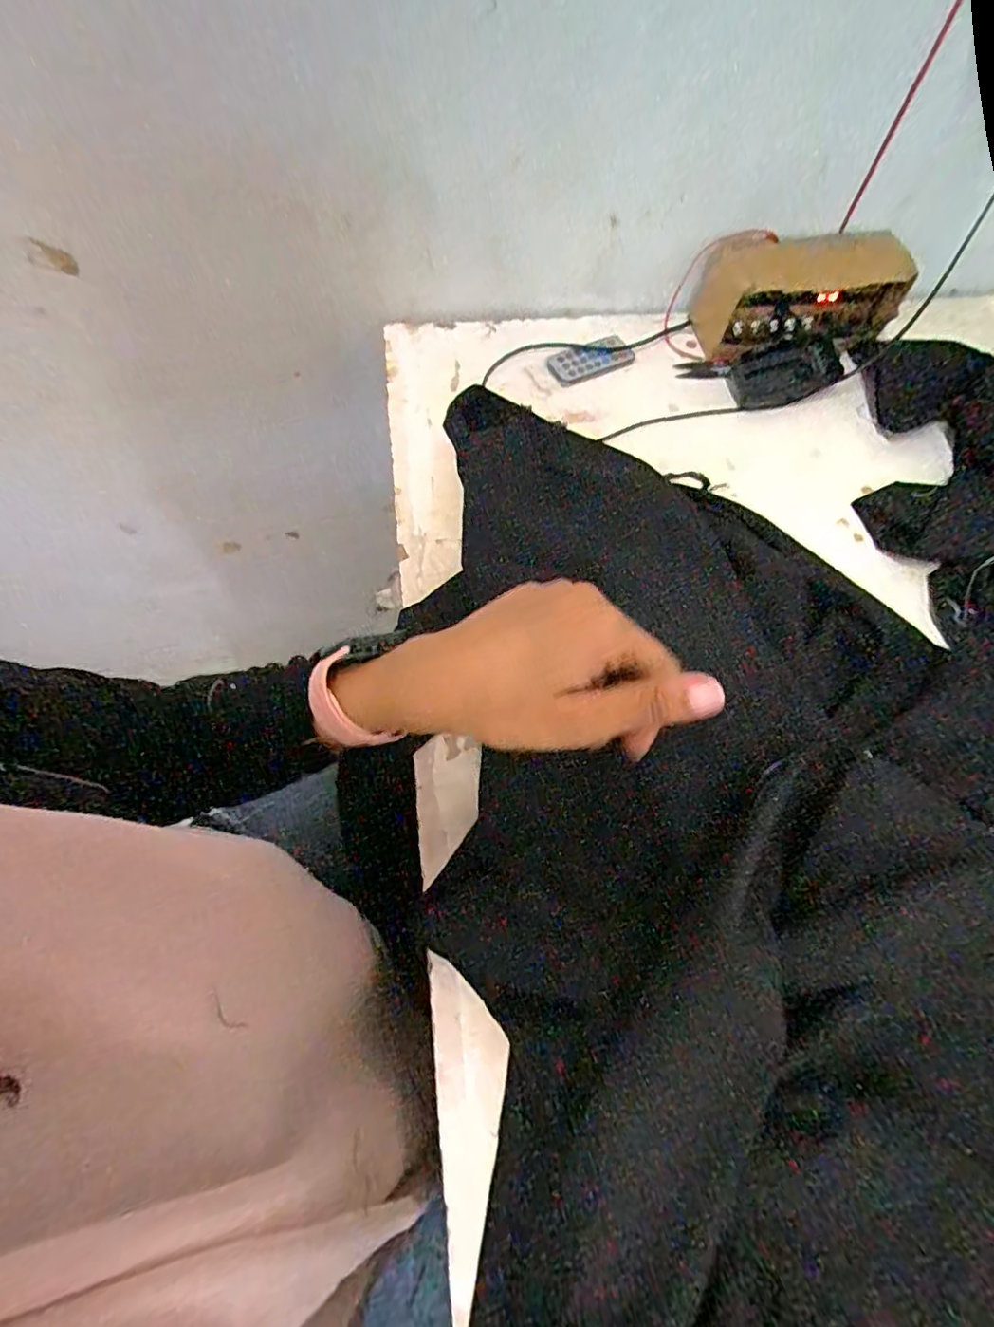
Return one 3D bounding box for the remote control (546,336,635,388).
[{"bbox_3d":[0.090,-0.292,0.552,0.084,0.005,0.040,-24,66,-13],"label":"remote control"}]

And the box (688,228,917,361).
[{"bbox_3d":[0.288,-0.345,0.545,0.178,0.072,0.077,-4,63,-4],"label":"box"}]

